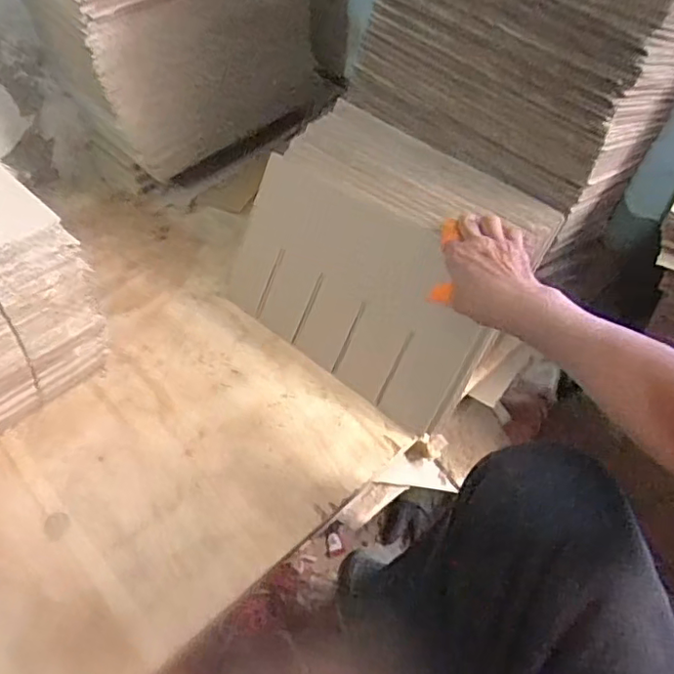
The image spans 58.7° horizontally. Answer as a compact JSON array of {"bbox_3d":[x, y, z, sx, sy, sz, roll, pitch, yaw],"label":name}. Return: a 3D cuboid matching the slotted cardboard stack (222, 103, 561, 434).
[{"bbox_3d":[0.051,-0.100,0.742,0.340,0.194,0.230,35,54,25],"label":"slotted cardboard stack"}]

